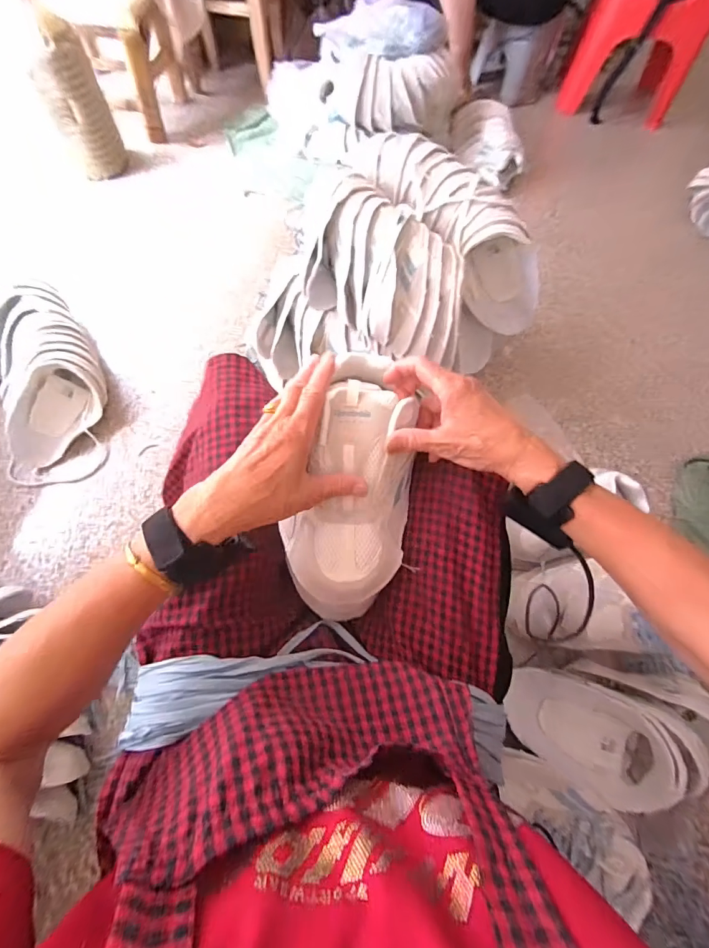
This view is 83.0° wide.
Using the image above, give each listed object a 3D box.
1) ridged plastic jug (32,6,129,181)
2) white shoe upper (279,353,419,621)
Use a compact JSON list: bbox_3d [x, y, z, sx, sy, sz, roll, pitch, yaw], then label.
[{"bbox_3d":[-0.781,-1.046,1.141,0.145,0.329,0.138,-21,68,-12],"label":"ridged plastic jug"},{"bbox_3d":[-0.006,0.019,0.392,0.126,0.066,0.255,8,95,1],"label":"white shoe upper"}]

